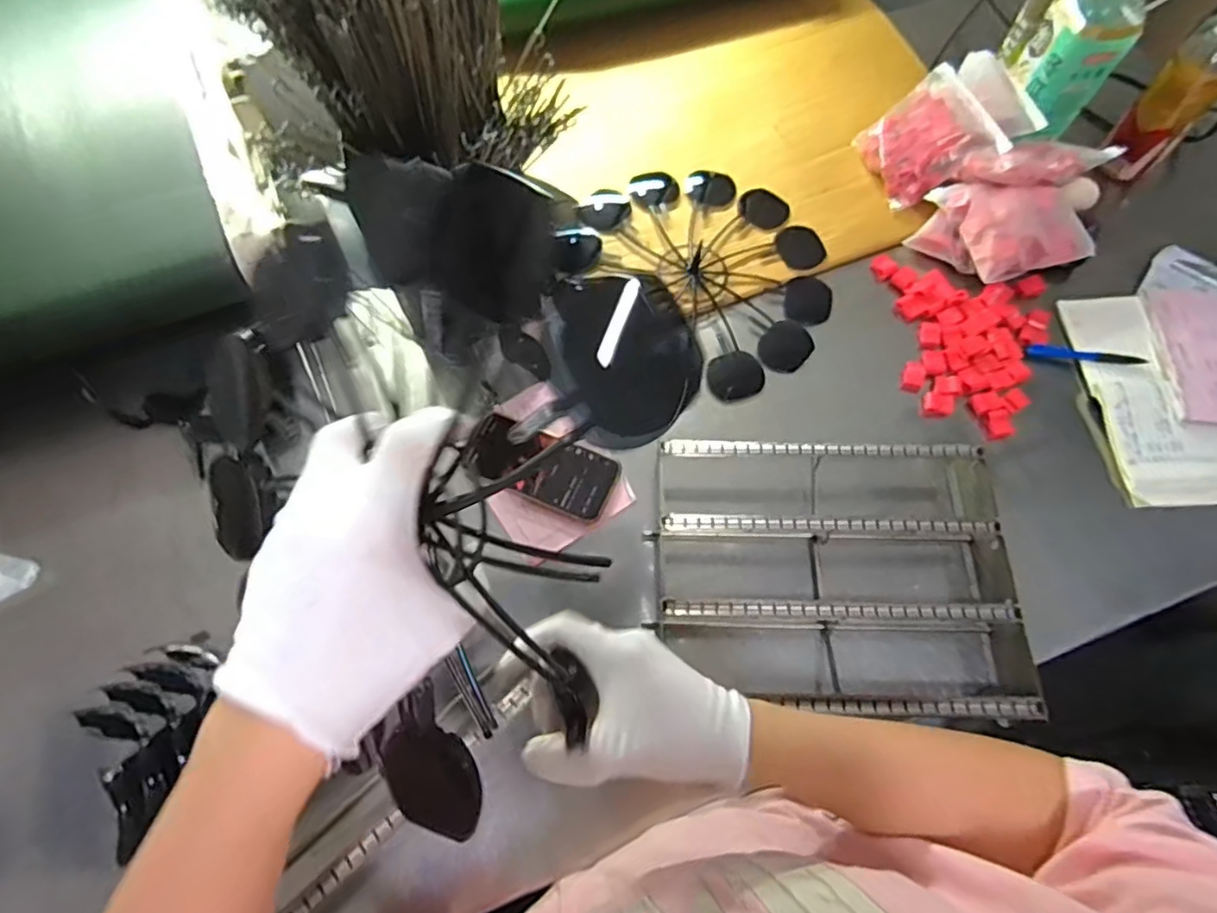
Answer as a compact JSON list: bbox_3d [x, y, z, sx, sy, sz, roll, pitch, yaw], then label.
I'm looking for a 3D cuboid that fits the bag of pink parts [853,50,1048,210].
[{"bbox_3d":[0.405,-0.398,0.774,0.178,0.050,0.136,-26,71,9],"label":"bag of pink parts"}]

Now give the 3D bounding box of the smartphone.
[{"bbox_3d":[-0.066,0.012,0.654,0.145,0.009,0.072,20,69,8],"label":"smartphone"}]

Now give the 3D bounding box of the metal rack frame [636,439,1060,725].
[{"bbox_3d":[0.202,0.108,0.583,0.308,0.065,0.236,2,67,1],"label":"metal rack frame"}]

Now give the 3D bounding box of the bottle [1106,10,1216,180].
[{"bbox_3d":[0.658,-0.414,0.727,0.075,0.179,0.057,38,72,15],"label":"bottle"}]

